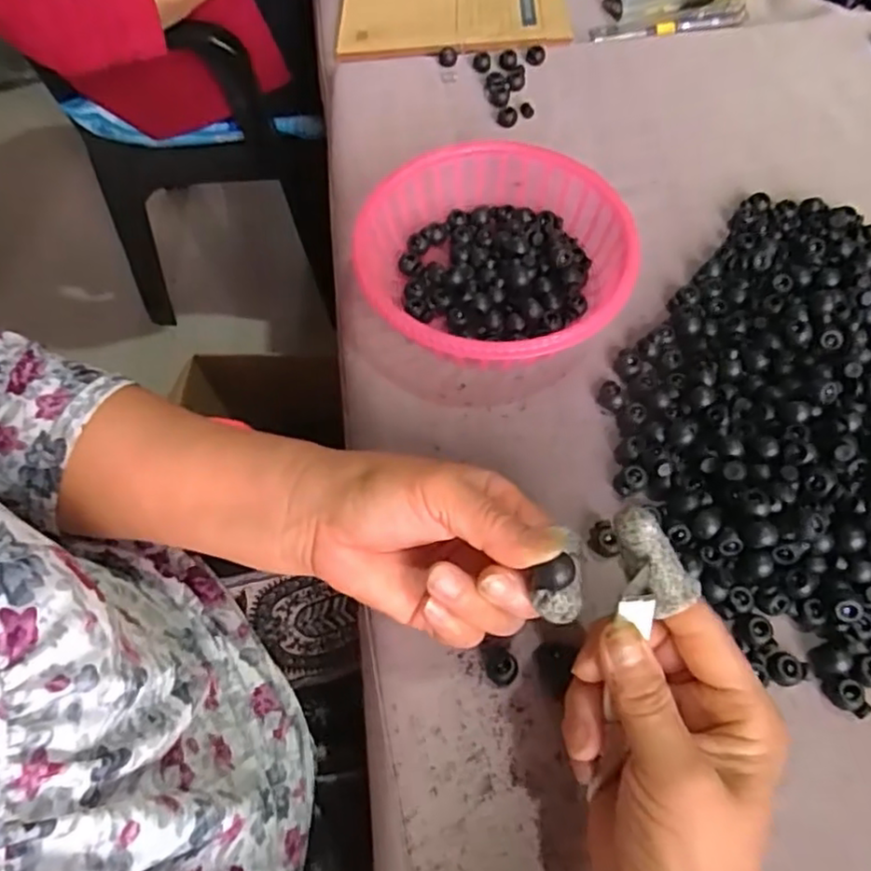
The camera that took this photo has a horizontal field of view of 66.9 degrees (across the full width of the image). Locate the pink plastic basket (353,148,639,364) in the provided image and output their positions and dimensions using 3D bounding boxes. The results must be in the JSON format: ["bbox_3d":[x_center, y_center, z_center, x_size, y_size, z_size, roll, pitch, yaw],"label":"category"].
[{"bbox_3d":[0.038,-0.107,0.424,0.165,0.052,0.168,-13,63,-4],"label":"pink plastic basket"}]

